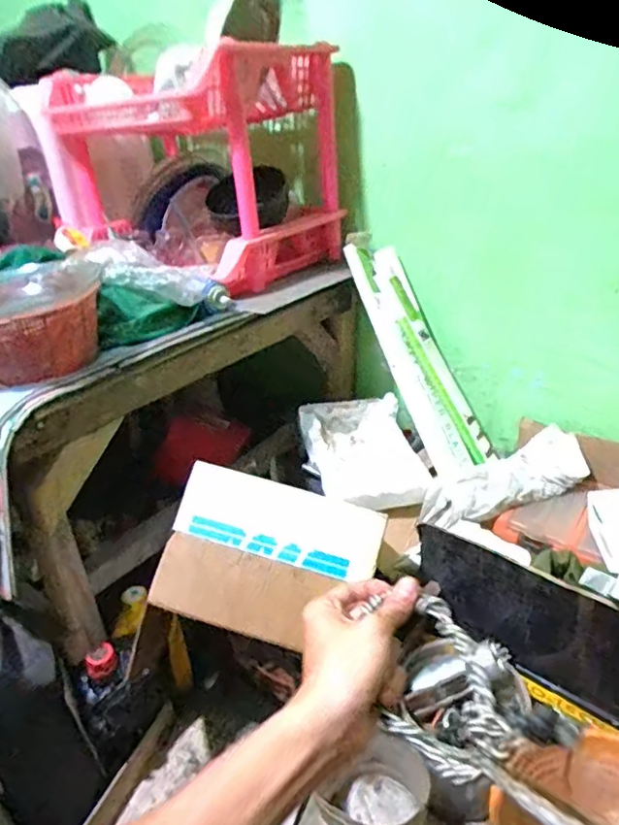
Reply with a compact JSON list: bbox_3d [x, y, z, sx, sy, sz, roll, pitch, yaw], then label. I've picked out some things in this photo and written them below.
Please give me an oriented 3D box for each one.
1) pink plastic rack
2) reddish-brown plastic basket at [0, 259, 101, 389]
[{"bbox_3d":[-0.223,-0.441,1.045,0.491,0.337,0.341,14,33,34],"label":"pink plastic rack"},{"bbox_3d":[-0.365,-0.112,0.725,0.194,0.112,0.214,-21,31,-27],"label":"reddish-brown plastic basket"}]

